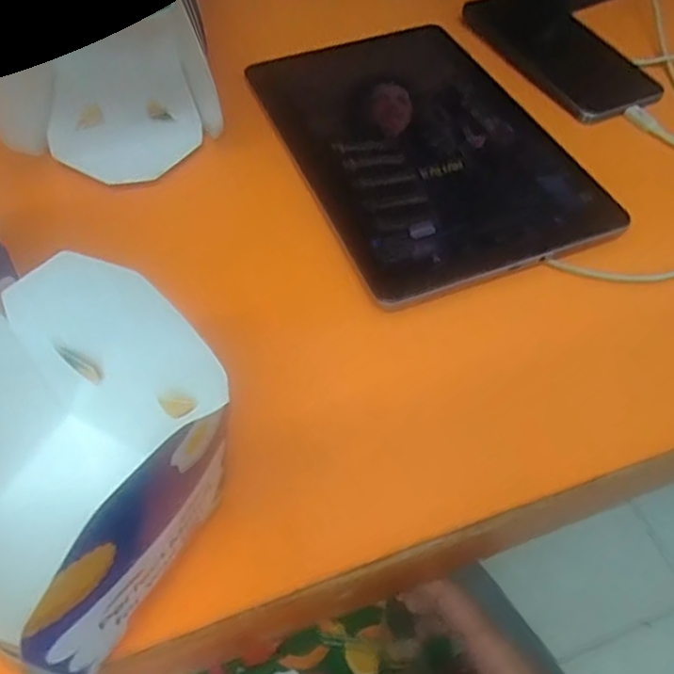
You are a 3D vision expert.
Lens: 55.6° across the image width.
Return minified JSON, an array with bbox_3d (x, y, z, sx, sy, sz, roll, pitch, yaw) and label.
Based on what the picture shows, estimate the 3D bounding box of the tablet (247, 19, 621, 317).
[{"bbox_3d":[0.055,-0.130,0.422,0.164,0.010,0.242,-19,58,-12],"label":"tablet"}]

